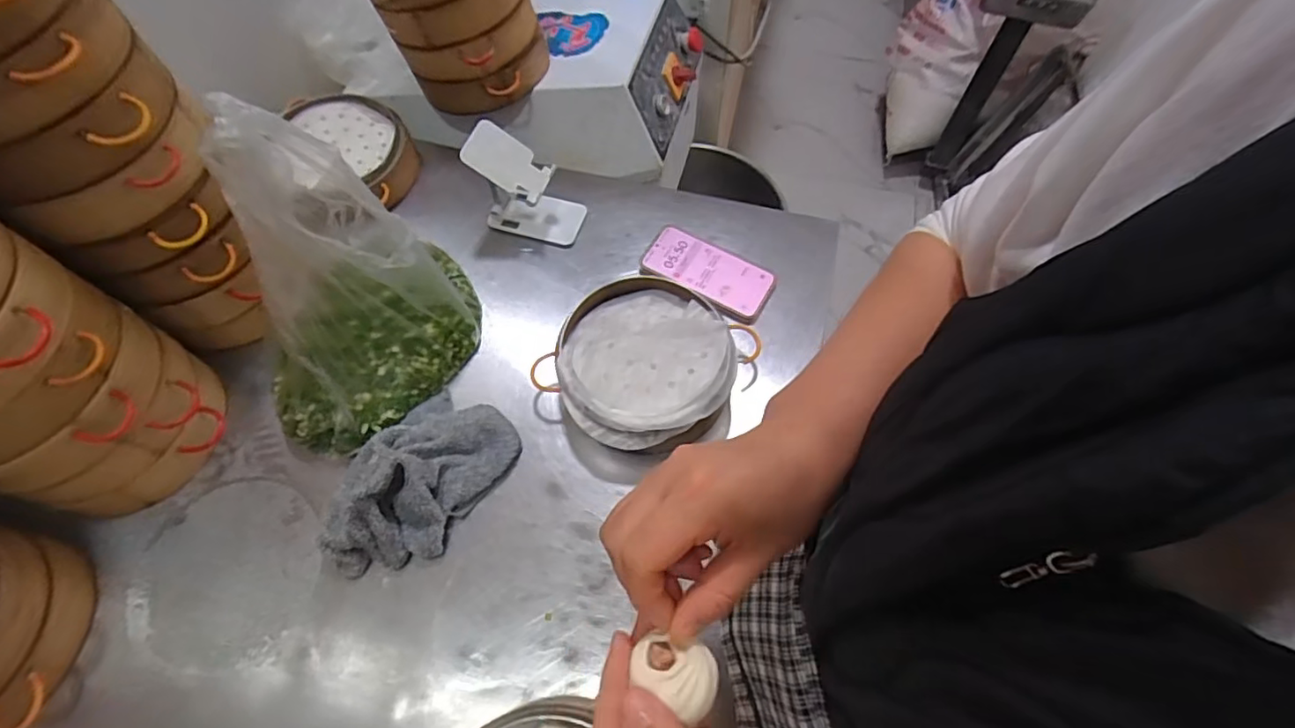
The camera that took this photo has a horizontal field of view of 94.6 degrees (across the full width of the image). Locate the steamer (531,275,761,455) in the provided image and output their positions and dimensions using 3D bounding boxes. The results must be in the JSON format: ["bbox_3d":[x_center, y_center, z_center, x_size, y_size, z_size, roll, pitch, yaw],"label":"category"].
[{"bbox_3d":[-0.003,-0.006,0.586,0.177,0.085,0.179,0,63,0],"label":"steamer"}]

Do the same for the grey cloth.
[{"bbox_3d":[-0.214,0.102,0.540,0.116,0.068,0.191,31,68,16],"label":"grey cloth"}]

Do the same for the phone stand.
[{"bbox_3d":[-0.133,-0.202,0.675,0.112,0.111,0.063,13,64,8],"label":"phone stand"}]

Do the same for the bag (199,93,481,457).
[{"bbox_3d":[-0.277,-0.065,0.524,0.212,0.254,0.175,-28,66,-13],"label":"bag"}]

